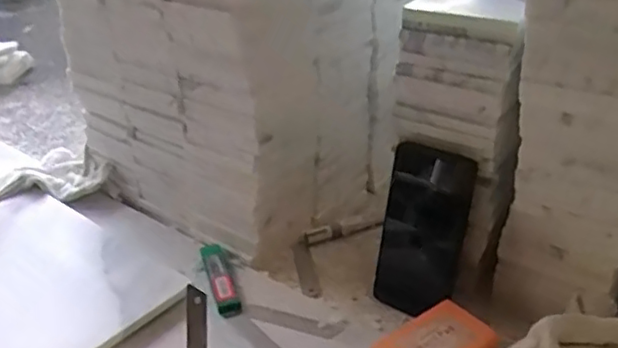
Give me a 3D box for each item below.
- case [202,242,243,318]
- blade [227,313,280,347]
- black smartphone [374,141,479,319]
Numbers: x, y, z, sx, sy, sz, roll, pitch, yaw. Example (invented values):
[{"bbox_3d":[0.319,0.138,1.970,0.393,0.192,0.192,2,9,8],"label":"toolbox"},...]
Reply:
[{"bbox_3d":[-0.093,0.105,0.671,0.023,0.015,0.107,-11,34,-14],"label":"case"},{"bbox_3d":[-0.042,0.158,0.601,0.020,0.004,0.100,-15,28,-33],"label":"blade"},{"bbox_3d":[0.106,0.055,0.612,0.076,0.164,0.008,20,21,30],"label":"black smartphone"}]

